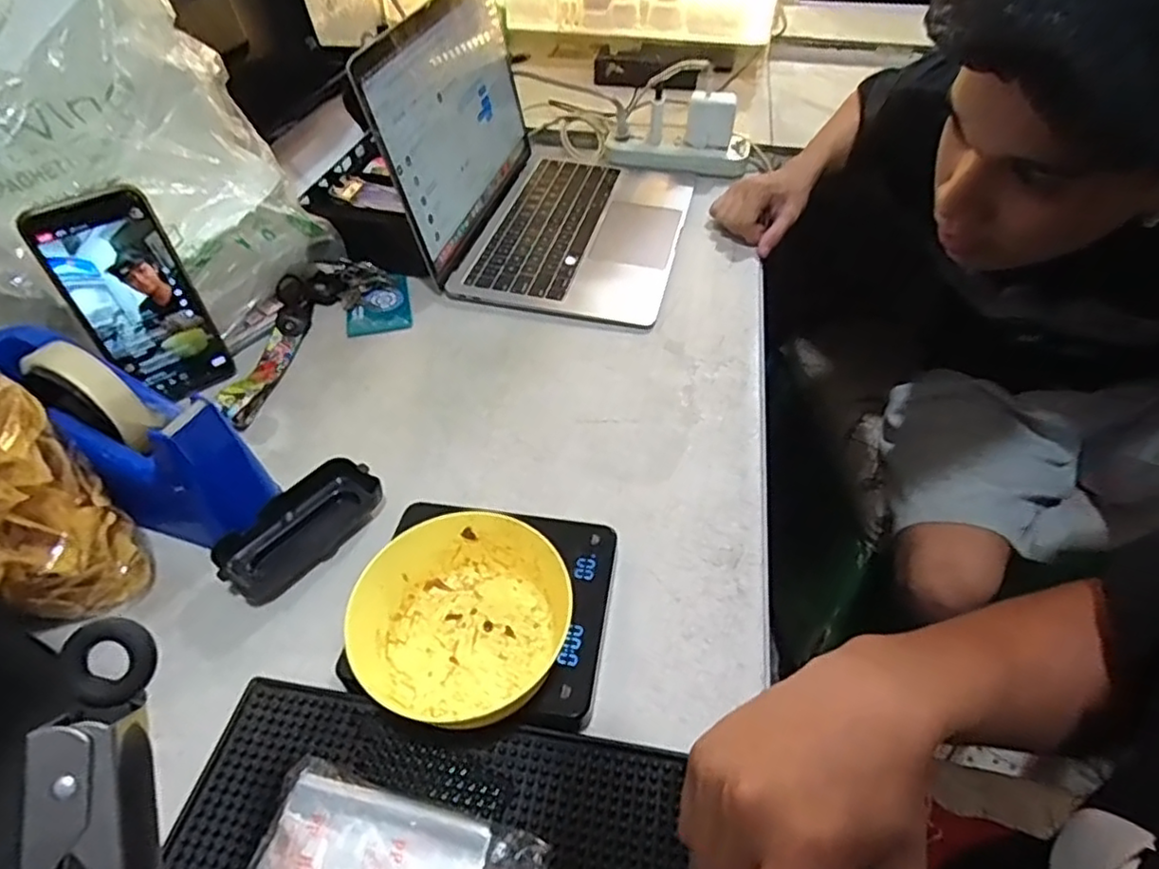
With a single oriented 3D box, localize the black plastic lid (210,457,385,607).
[{"bbox_3d":[-0.194,0.063,0.442,0.054,0.022,0.109,28,54,23],"label":"black plastic lid"}]

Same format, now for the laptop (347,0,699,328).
[{"bbox_3d":[-0.012,-0.304,0.658,0.255,0.191,0.337,11,49,10],"label":"laptop"}]

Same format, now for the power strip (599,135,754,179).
[{"bbox_3d":[0.120,-0.352,0.796,0.177,0.031,0.039,7,49,7],"label":"power strip"}]

